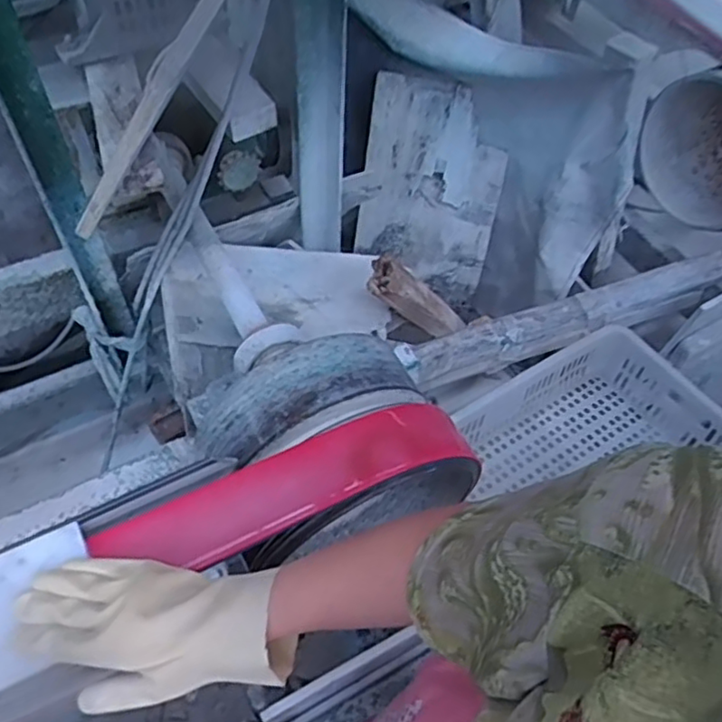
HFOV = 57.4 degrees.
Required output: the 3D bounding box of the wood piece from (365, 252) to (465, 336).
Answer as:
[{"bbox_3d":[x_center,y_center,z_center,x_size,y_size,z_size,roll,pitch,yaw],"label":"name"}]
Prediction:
[{"bbox_3d":[0.104,-0.095,1.136,0.059,0.404,0.063,-4,80,23],"label":"wood piece"}]

